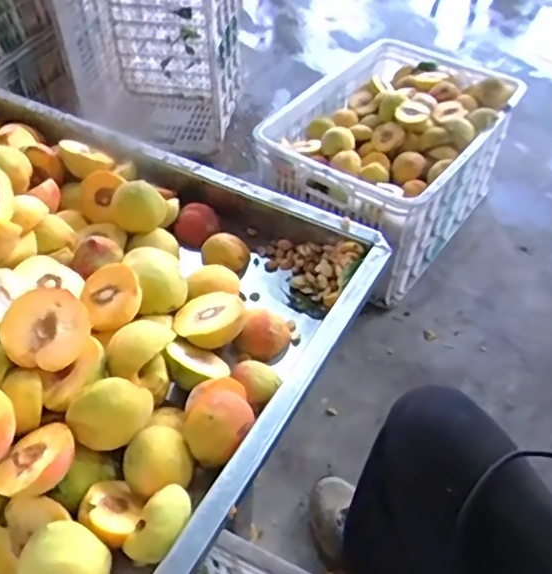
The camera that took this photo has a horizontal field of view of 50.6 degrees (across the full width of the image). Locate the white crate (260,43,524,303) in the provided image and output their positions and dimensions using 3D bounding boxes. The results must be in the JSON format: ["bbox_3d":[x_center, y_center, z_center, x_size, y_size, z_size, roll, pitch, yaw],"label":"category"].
[{"bbox_3d":[0.239,-0.277,1.279,0.371,0.303,0.554,30,53,23],"label":"white crate"}]

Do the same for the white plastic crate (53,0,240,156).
[{"bbox_3d":[-0.291,-0.625,1.402,0.354,0.528,0.290,8,48,5],"label":"white plastic crate"}]

